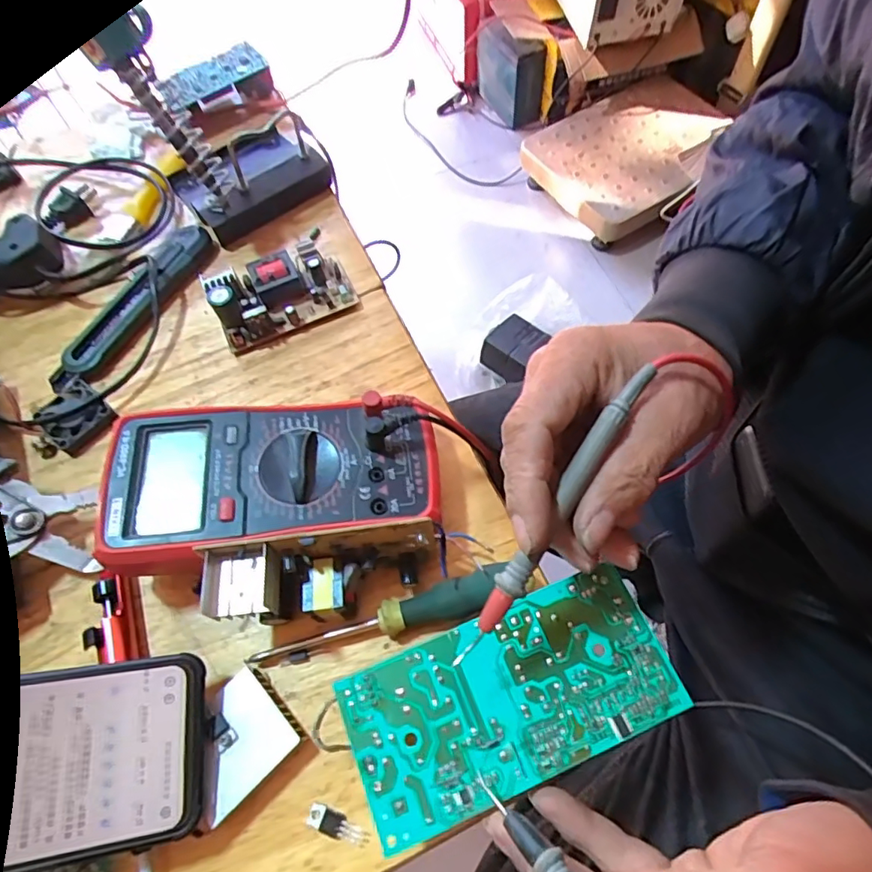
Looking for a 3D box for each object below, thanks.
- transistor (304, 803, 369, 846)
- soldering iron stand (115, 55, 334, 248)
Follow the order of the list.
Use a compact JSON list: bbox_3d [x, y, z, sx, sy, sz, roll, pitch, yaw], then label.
[{"bbox_3d":[-0.048,0.188,0.261,0.030,0.004,0.010,16,66,11],"label":"transistor"},{"bbox_3d":[-0.154,-0.238,0.410,0.116,0.111,0.099,-37,67,-14],"label":"soldering iron stand"}]

